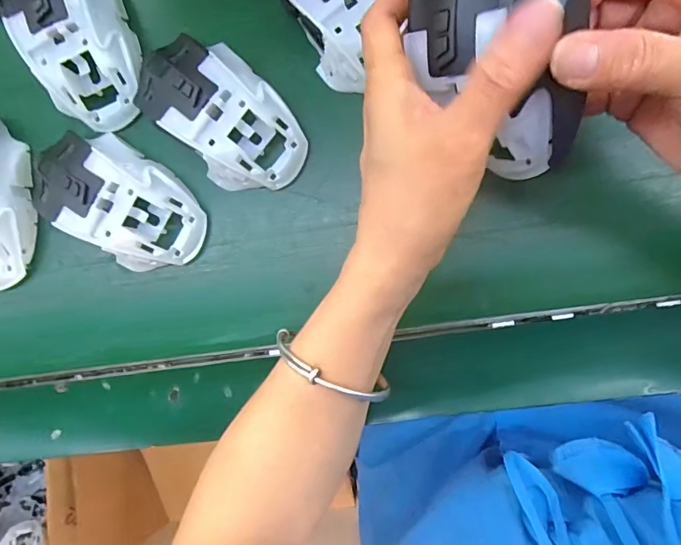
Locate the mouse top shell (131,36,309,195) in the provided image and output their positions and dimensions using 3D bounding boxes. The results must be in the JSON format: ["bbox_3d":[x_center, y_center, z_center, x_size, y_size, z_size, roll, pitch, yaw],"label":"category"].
[{"bbox_3d":[-0.074,-0.098,0.285,0.065,0.036,0.108,-45,85,4],"label":"mouse top shell"}]

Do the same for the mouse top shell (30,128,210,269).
[{"bbox_3d":[-0.137,-0.045,0.291,0.101,0.037,0.071,32,93,6],"label":"mouse top shell"}]

